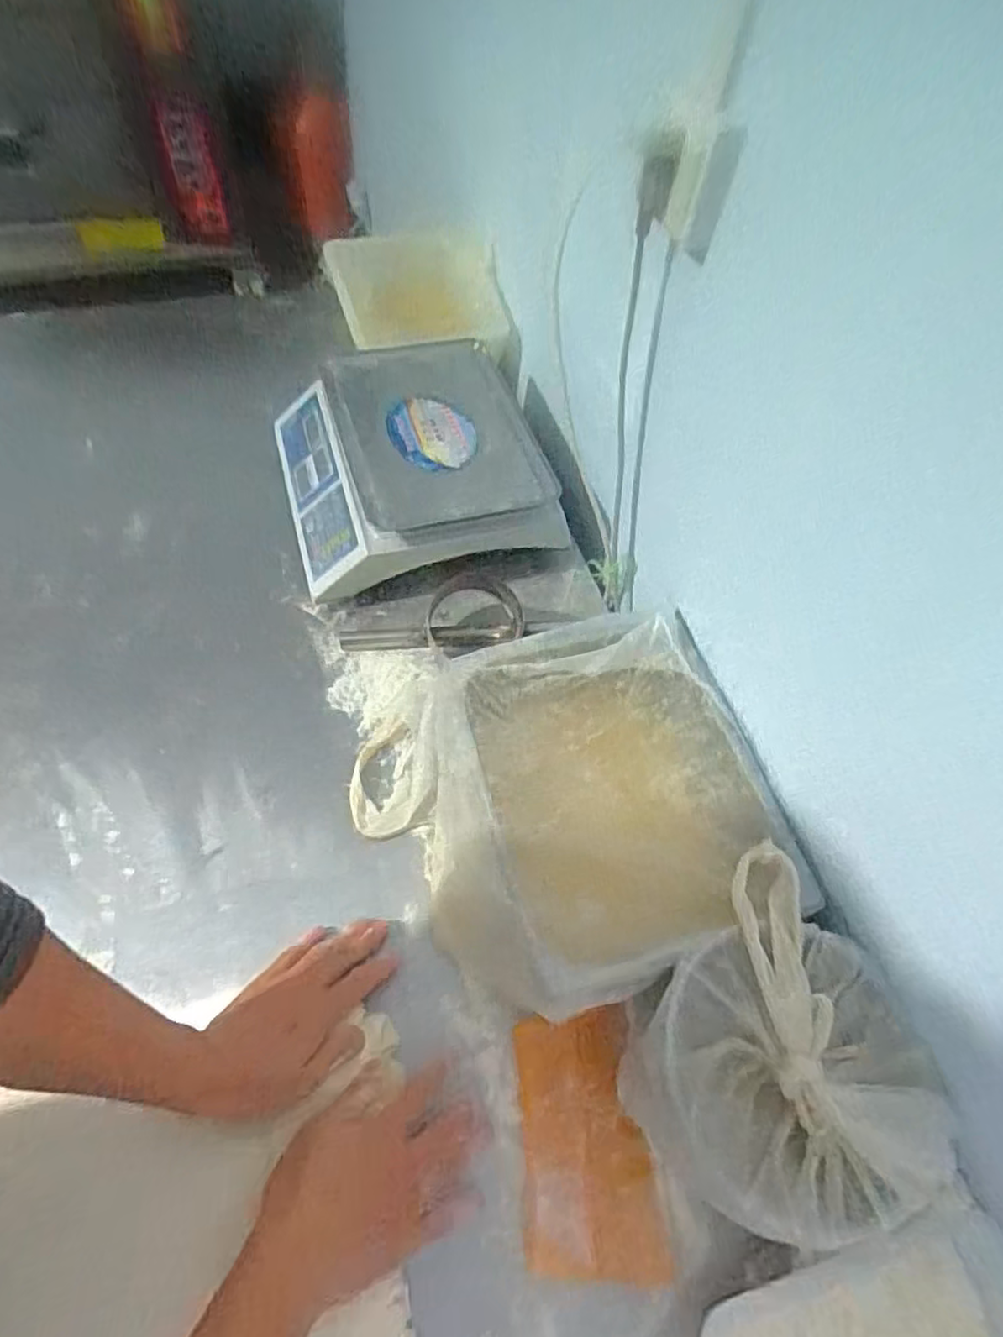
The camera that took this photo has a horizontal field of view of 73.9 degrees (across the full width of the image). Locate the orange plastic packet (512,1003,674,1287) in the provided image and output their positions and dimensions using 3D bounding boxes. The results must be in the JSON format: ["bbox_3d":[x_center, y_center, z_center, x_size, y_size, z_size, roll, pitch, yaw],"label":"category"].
[{"bbox_3d":[0.067,0.376,0.534,0.102,0.012,0.176,-3,58,-5],"label":"orange plastic packet"}]

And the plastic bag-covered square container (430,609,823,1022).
[{"bbox_3d":[0.079,0.128,0.646,0.325,0.097,0.330,-16,61,-15],"label":"plastic bag-covered square container"}]

